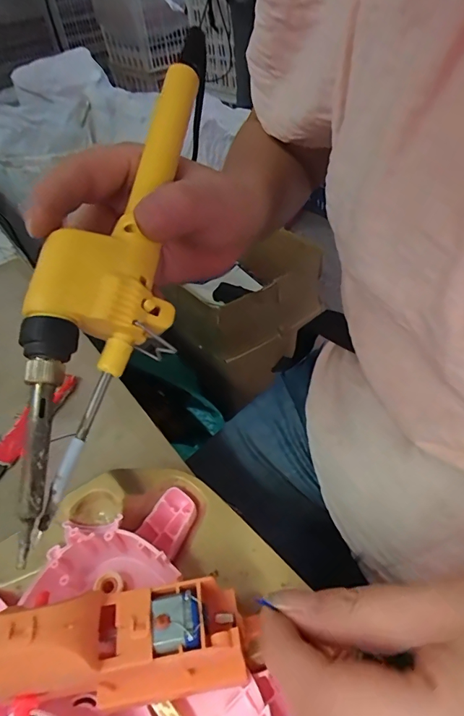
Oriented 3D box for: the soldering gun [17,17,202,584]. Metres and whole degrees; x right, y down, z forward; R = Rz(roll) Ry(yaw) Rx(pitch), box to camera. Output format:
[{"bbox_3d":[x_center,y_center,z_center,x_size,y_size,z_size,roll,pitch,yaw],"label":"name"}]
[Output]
[{"bbox_3d":[-0.042,-0.046,0.166,0.041,0.030,0.218,8,70,15],"label":"soldering gun"}]

